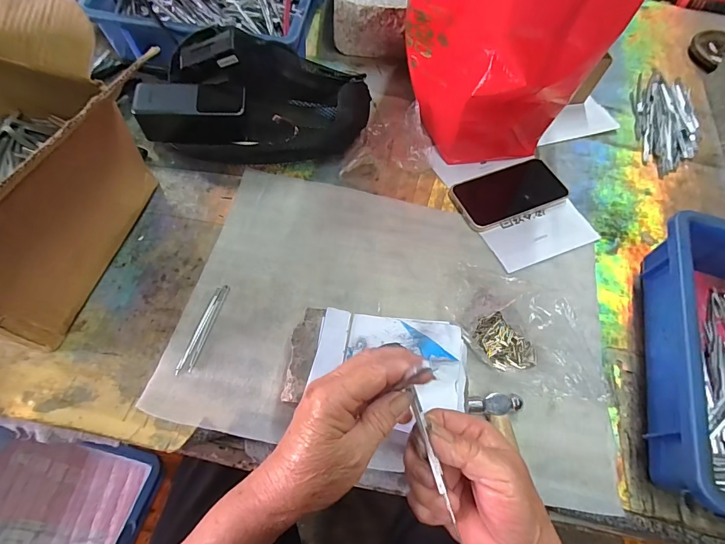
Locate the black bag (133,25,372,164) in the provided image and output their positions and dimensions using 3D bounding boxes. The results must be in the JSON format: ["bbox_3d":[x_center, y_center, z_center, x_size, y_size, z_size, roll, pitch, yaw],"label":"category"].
[{"bbox_3d":[-0.142,-0.222,0.495,0.300,0.089,0.145,3,63,-2],"label":"black bag"}]

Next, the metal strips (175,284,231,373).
[{"bbox_3d":[-0.164,0.057,0.395,0.015,0.004,0.097,15,64,4],"label":"metal strips"}]

